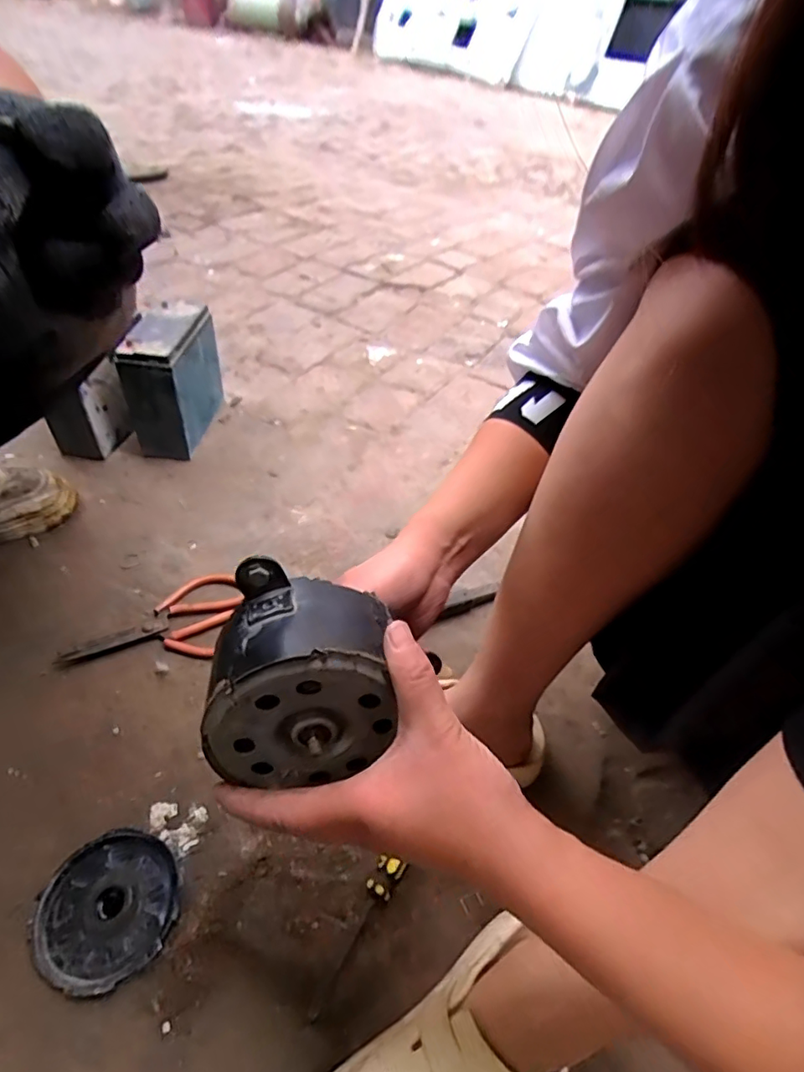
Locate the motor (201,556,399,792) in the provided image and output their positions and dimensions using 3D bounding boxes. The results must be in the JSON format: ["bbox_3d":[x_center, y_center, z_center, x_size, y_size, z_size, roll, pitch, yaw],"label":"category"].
[{"bbox_3d":[-0.054,0.076,0.299,0.099,0.107,0.073,17,26,-21],"label":"motor"}]

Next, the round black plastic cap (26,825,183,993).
[{"bbox_3d":[-0.230,0.290,0.426,0.099,0.011,0.102,3,46,-3],"label":"round black plastic cap"}]

